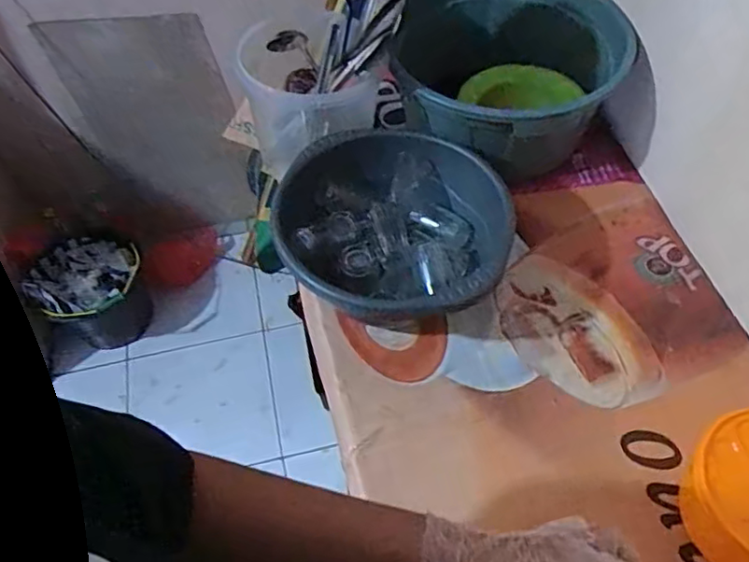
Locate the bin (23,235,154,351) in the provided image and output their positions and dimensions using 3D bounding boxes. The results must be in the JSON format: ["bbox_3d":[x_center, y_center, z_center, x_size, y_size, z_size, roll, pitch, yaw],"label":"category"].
[{"bbox_3d":[-0.770,0.033,1.731,0.265,0.256,0.224,-30,58,-18],"label":"bin"}]

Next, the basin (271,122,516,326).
[{"bbox_3d":[0.035,-0.062,0.969,0.327,0.161,0.338,-1,54,2],"label":"basin"}]

